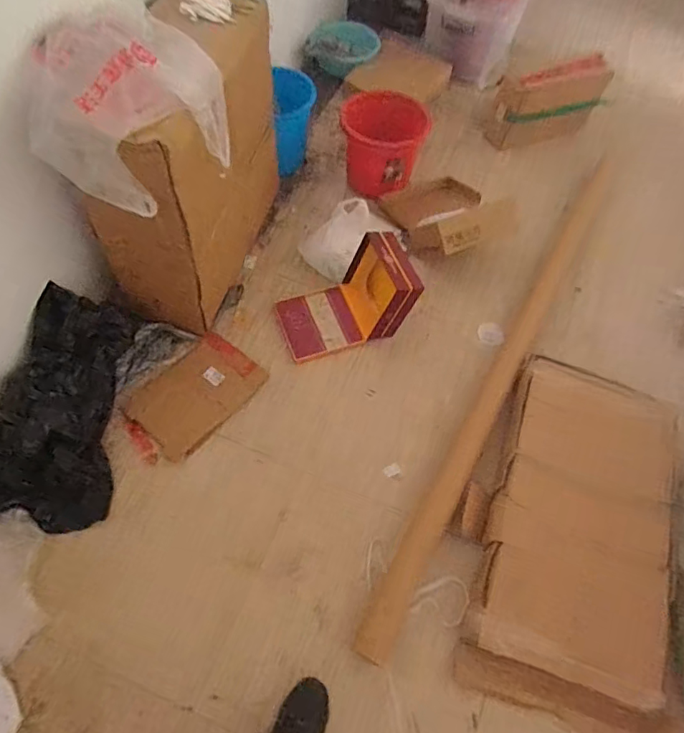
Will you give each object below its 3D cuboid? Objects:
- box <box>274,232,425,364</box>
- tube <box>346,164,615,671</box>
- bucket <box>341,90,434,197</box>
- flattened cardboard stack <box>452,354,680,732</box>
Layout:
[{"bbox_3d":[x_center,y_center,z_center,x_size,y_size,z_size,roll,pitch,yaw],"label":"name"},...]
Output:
[{"bbox_3d":[0.005,-0.212,1.528,0.381,0.223,0.244,-18,62,-12],"label":"box"},{"bbox_3d":[0.559,-0.093,1.578,0.107,0.065,1.981,28,63,13],"label":"tube"},{"bbox_3d":[0.146,-0.765,1.776,0.287,0.219,0.287,2,60,-4],"label":"bucket"},{"bbox_3d":[0.592,0.386,1.275,0.423,0.097,0.839,19,61,8],"label":"flattened cardboard stack"}]

